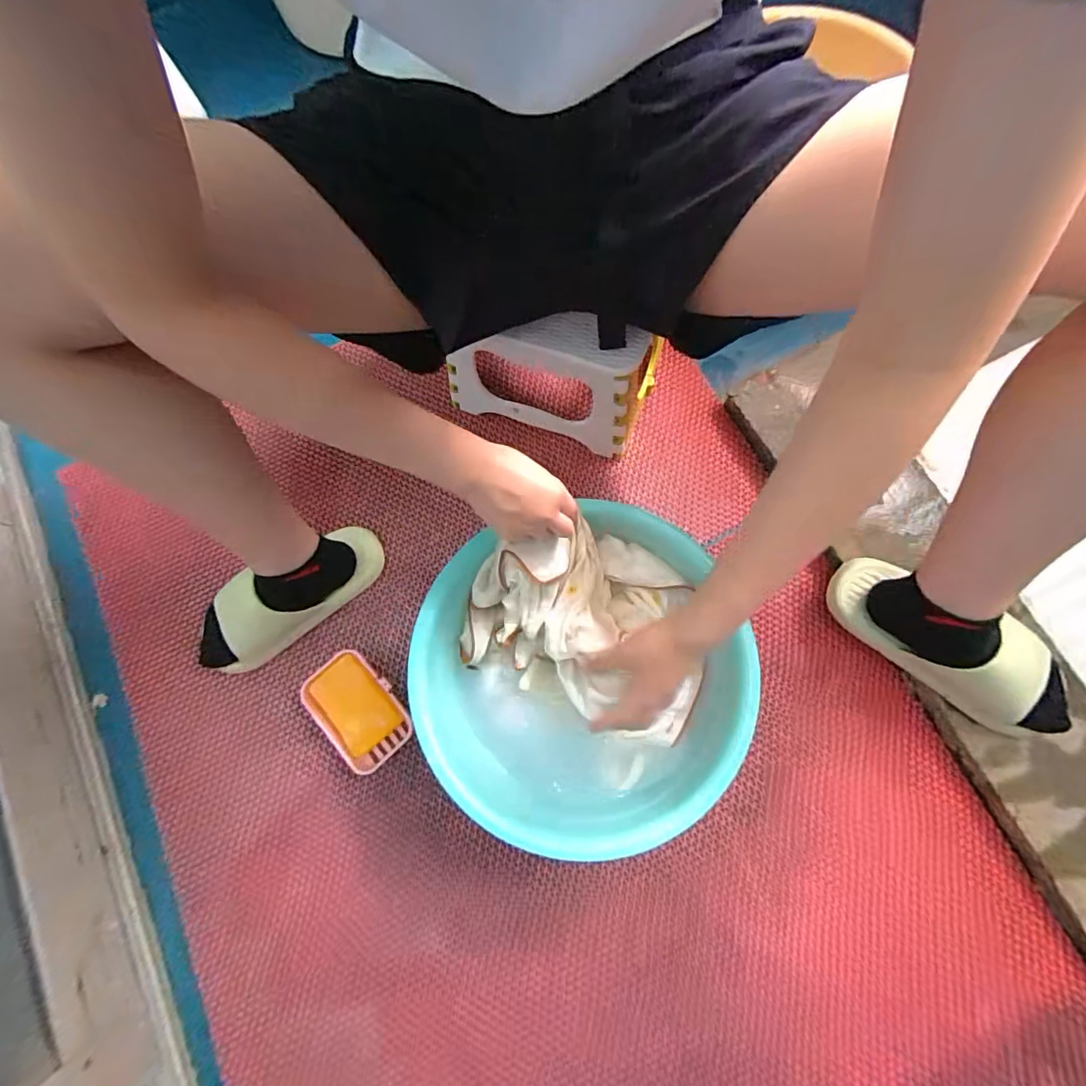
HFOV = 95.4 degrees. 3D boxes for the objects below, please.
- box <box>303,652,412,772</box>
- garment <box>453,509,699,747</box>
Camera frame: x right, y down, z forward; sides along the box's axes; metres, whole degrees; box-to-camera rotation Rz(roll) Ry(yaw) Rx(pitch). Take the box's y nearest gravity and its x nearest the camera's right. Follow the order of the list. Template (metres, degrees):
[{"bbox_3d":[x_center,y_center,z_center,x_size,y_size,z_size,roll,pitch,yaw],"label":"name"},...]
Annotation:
[{"bbox_3d":[-0.218,0.195,0.585,0.087,0.034,0.133,-41,78,-8],"label":"box"},{"bbox_3d":[0.052,0.080,0.504,0.253,0.090,0.175,24,78,7],"label":"garment"}]

